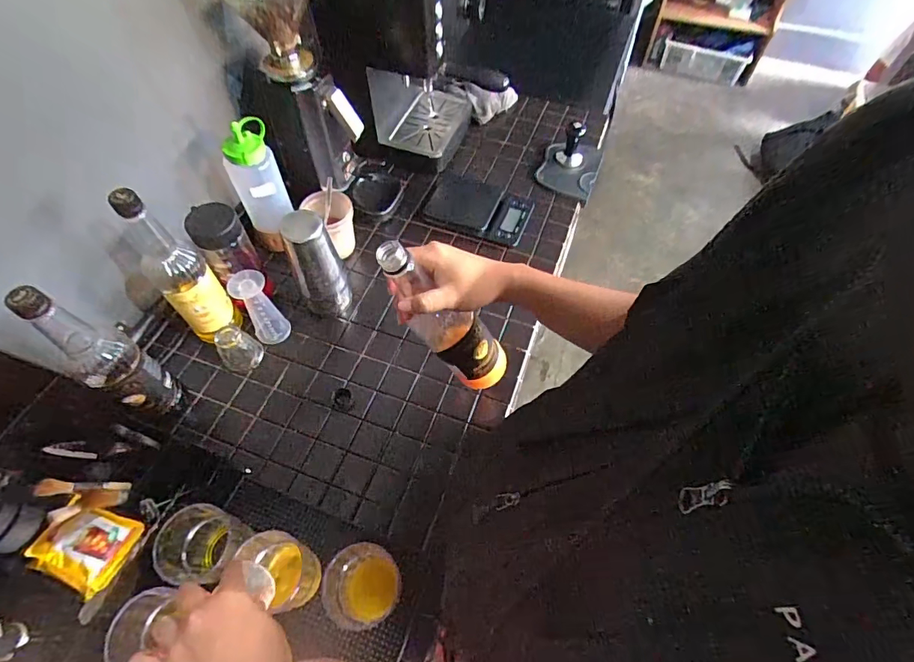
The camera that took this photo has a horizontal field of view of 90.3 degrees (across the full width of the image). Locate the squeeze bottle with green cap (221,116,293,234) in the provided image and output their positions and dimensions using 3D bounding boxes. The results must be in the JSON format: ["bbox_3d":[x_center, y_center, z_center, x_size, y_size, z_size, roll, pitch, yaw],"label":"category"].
[{"bbox_3d":[-0.329,-0.249,0.757,0.080,0.183,0.066,-25,61,-16],"label":"squeeze bottle with green cap"}]

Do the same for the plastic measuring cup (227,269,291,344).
[{"bbox_3d":[-0.304,-0.035,0.701,0.050,0.126,0.050,1,59,-1],"label":"plastic measuring cup"}]

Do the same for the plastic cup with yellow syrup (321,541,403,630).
[{"bbox_3d":[-0.109,0.300,0.535,0.085,0.070,0.085,1,59,-1],"label":"plastic cup with yellow syrup"}]

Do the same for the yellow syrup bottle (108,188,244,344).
[{"bbox_3d":[-0.390,-0.078,0.645,0.073,0.284,0.068,-38,66,-21],"label":"yellow syrup bottle"}]

